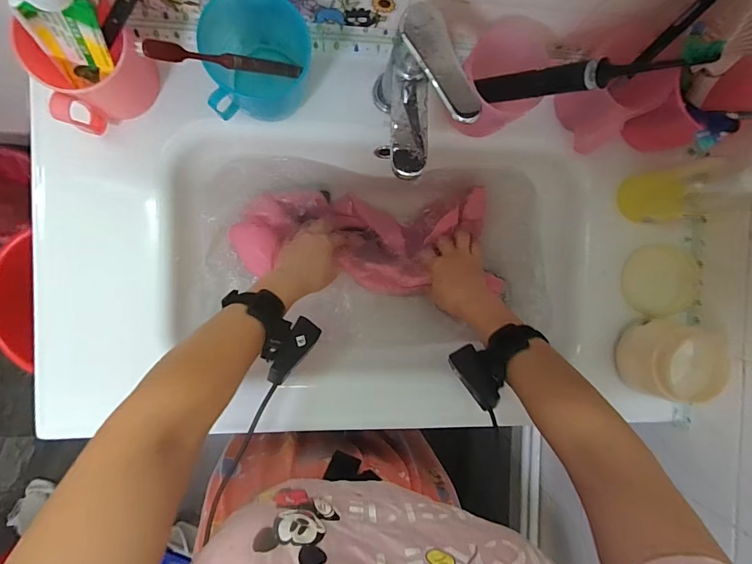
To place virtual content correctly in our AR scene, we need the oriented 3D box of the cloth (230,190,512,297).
[{"bbox_3d":[-0.008,-0.057,0.570,0.345,0.058,0.136,2,92,-8],"label":"cloth"}]

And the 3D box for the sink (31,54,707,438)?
[{"bbox_3d":[-0.035,-0.023,0.545,0.689,0.146,0.411,2,92,-7],"label":"sink"}]

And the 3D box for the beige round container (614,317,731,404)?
[{"bbox_3d":[0.361,0.091,0.509,0.098,0.081,0.081,3,92,-7],"label":"beige round container"}]

